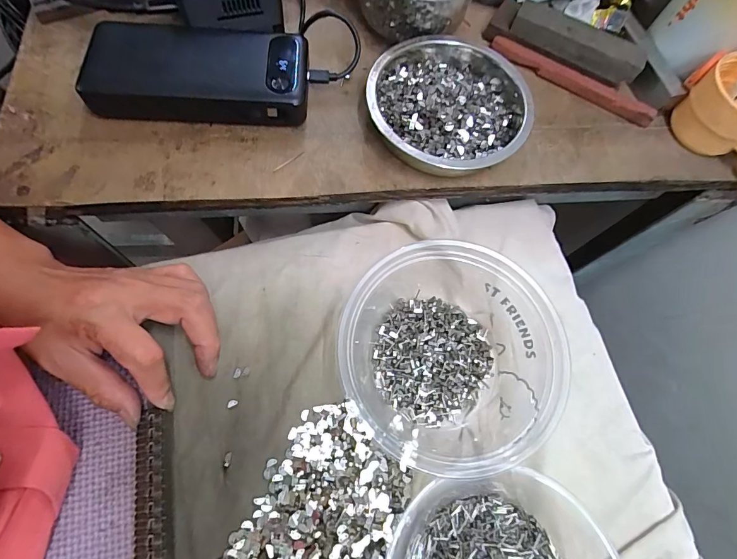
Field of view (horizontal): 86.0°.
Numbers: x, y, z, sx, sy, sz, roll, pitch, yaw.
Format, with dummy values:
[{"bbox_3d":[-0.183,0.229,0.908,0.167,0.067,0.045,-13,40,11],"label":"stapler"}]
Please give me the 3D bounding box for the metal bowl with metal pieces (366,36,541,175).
[{"bbox_3d":[0.062,-0.135,0.303,0.121,0.031,0.121,1,71,-2],"label":"metal bowl with metal pieces"}]

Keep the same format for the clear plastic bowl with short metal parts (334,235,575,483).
[{"bbox_3d":[0.058,0.051,0.261,0.149,0.066,0.134,3,68,-1],"label":"clear plastic bowl with short metal parts"}]

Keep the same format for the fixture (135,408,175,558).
[{"bbox_3d":[-0.121,0.125,0.225,0.023,0.011,0.095,-9,71,-5],"label":"fixture"}]

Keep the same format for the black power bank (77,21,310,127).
[{"bbox_3d":[-0.126,-0.156,0.300,0.157,0.025,0.075,1,70,-5],"label":"black power bank"}]

